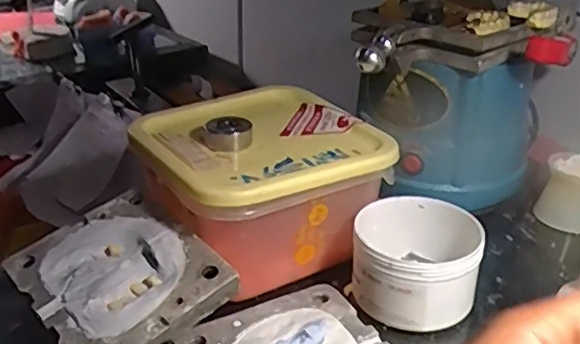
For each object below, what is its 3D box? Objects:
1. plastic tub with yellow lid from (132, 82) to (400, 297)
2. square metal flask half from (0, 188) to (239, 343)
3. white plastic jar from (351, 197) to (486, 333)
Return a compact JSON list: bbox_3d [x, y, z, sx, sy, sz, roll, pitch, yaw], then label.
[{"bbox_3d":[-0.027,0.007,0.522,0.176,0.093,0.173,-18,33,-33],"label":"plastic tub with yellow lid"},{"bbox_3d":[-0.115,0.070,0.427,0.109,0.021,0.125,-33,48,-26],"label":"square metal flask half"},{"bbox_3d":[0.094,0.062,0.470,0.089,0.055,0.111,6,28,10],"label":"white plastic jar"}]

